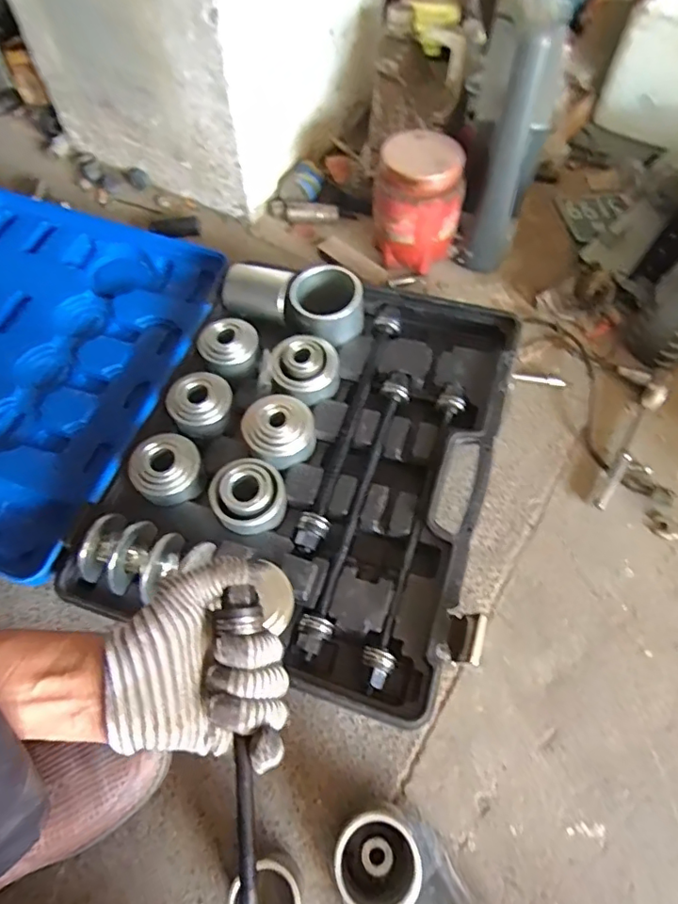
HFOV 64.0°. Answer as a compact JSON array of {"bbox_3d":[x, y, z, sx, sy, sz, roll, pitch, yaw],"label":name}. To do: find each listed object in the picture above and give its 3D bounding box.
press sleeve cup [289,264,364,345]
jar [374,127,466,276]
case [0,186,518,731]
[{"bbox_3d":[-0.015,-0.188,0.693,0.085,0.065,0.082,0,60,0],"label":"press sleeve cup"},{"bbox_3d":[0.111,-0.347,0.769,0.121,0.149,0.097,6,61,3],"label":"jar"},{"bbox_3d":[-0.213,-0.056,0.668,0.801,0.129,0.494,15,62,11],"label":"case"}]

